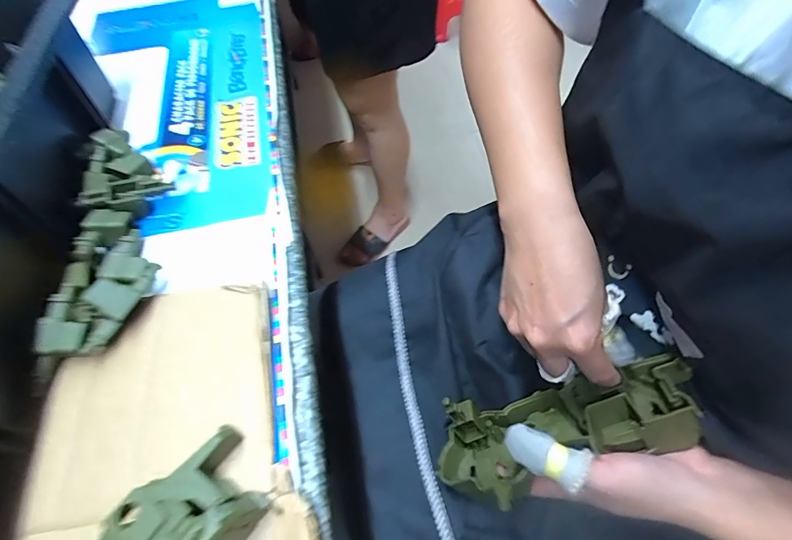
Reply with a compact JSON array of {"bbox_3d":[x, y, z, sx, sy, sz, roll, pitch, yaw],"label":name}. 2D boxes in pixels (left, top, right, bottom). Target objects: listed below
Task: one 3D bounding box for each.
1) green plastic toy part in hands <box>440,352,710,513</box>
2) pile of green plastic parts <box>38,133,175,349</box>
[{"bbox_3d":[0.112,0.113,0.295,0.182,0.052,0.070,-26,58,22],"label":"green plastic toy part in hands"},{"bbox_3d":[-0.199,-0.033,0.294,0.055,0.025,0.188,-11,60,-3],"label":"pile of green plastic parts"}]

